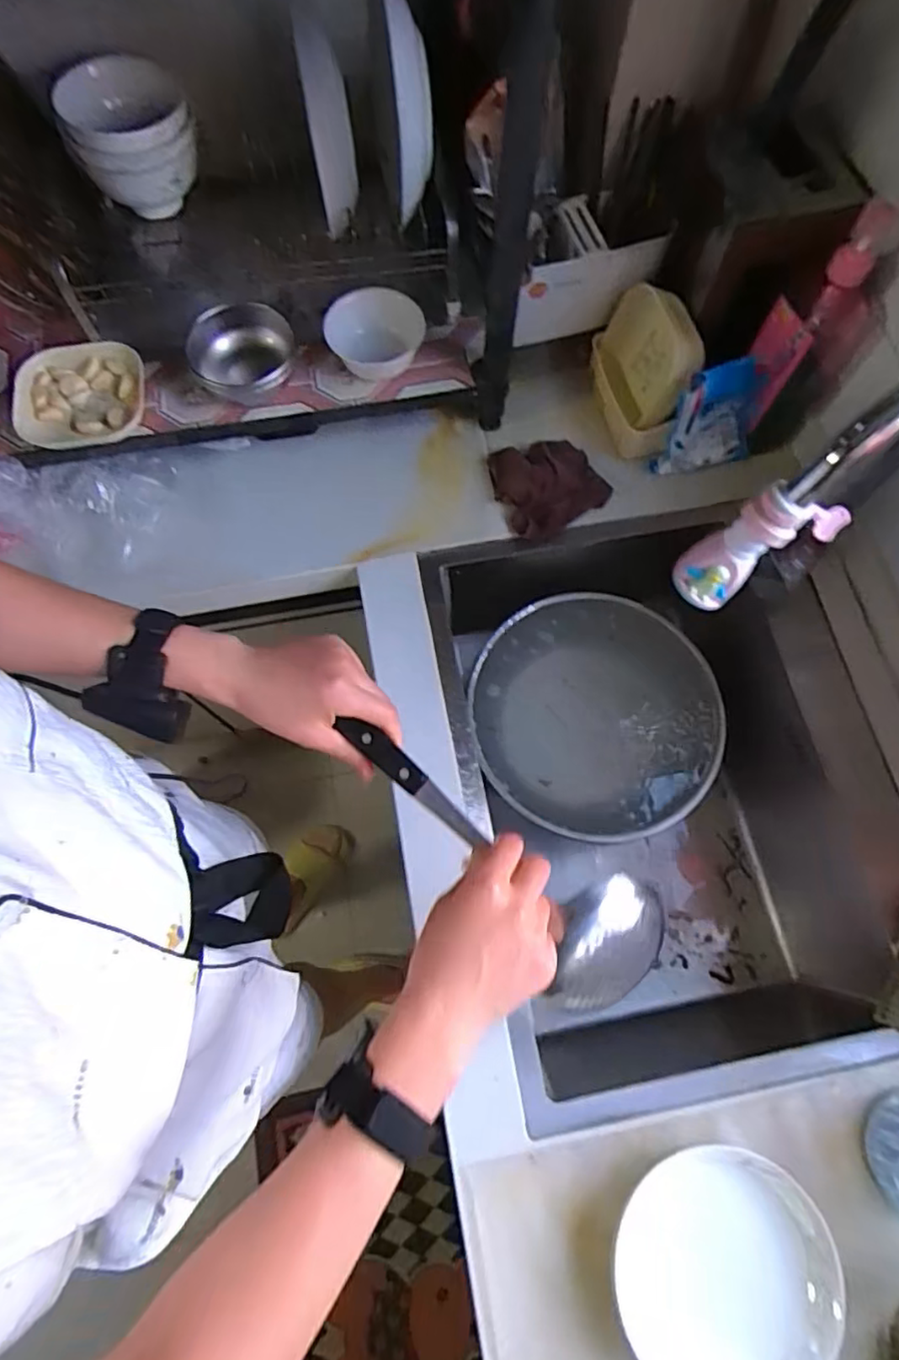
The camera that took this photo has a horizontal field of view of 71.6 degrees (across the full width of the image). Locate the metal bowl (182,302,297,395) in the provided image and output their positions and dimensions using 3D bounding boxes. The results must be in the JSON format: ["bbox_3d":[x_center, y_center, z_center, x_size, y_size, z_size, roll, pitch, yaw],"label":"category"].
[{"bbox_3d":[-0.229,-0.360,0.688,0.109,0.049,0.111,0,72,0],"label":"metal bowl"}]

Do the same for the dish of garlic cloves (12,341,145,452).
[{"bbox_3d":[-0.405,-0.311,0.685,0.130,0.027,0.115,-8,72,-3],"label":"dish of garlic cloves"}]

